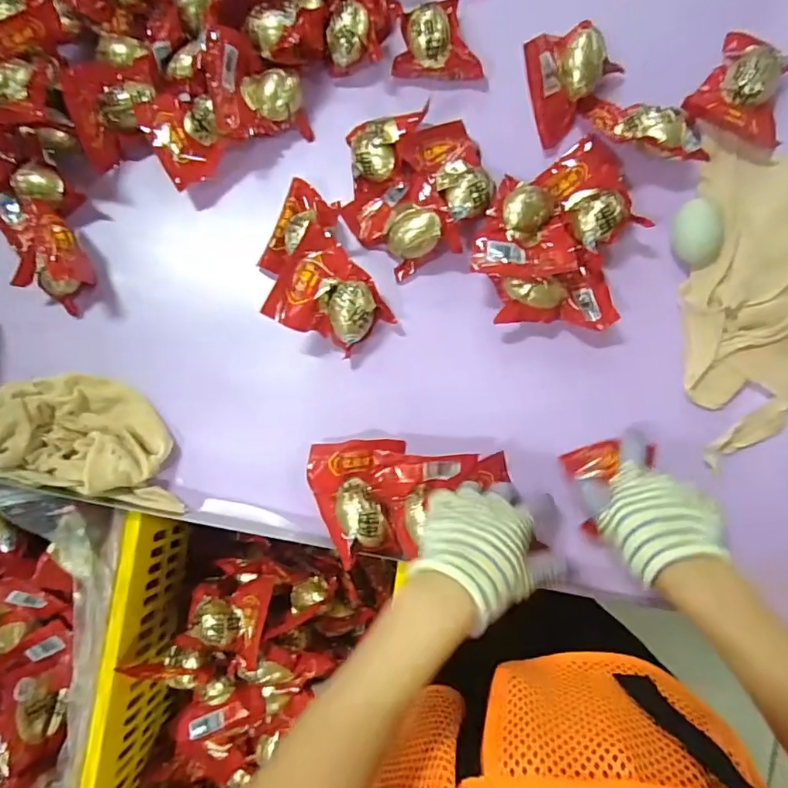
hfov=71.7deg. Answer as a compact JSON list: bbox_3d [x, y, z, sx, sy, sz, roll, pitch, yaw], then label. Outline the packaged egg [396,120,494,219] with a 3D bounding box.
[{"bbox_3d":[0.052,-0.222,0.543,0.076,0.050,0.111,-17,84,2],"label":"packaged egg"}]

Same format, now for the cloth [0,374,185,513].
[{"bbox_3d":[-0.347,0.036,0.552,0.287,0.047,0.115,10,85,4],"label":"cloth"}]

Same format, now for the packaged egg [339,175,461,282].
[{"bbox_3d":[0.006,-0.169,0.545,0.093,0.045,0.095,-22,84,1],"label":"packaged egg"}]

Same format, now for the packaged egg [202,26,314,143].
[{"bbox_3d":[-0.138,-0.312,0.555,0.082,0.068,0.094,-8,84,3],"label":"packaged egg"}]

